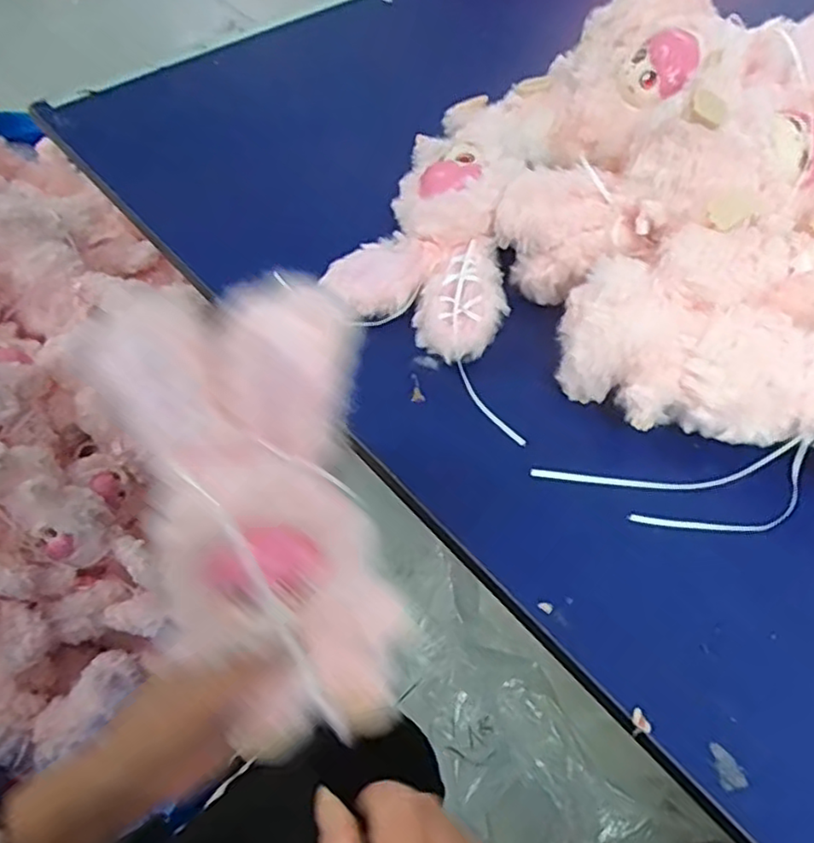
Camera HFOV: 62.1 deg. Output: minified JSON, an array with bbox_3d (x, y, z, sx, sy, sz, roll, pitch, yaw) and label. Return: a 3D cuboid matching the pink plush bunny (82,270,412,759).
[{"bbox_3d":[-0.065,0.045,0.322,0.115,0.042,0.224,-18,90,-15],"label":"pink plush bunny"}]

